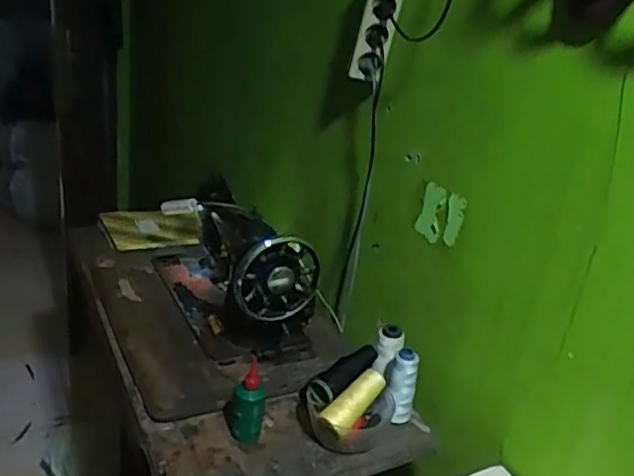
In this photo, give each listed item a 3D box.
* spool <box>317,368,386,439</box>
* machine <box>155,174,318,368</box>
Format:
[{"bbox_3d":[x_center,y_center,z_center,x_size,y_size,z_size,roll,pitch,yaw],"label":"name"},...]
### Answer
[{"bbox_3d":[0.054,0.230,0.863,0.040,0.037,0.116,25,48,36],"label":"spool"},{"bbox_3d":[-0.155,0.041,1.116,0.175,0.236,0.396,-6,27,-29],"label":"machine"}]

